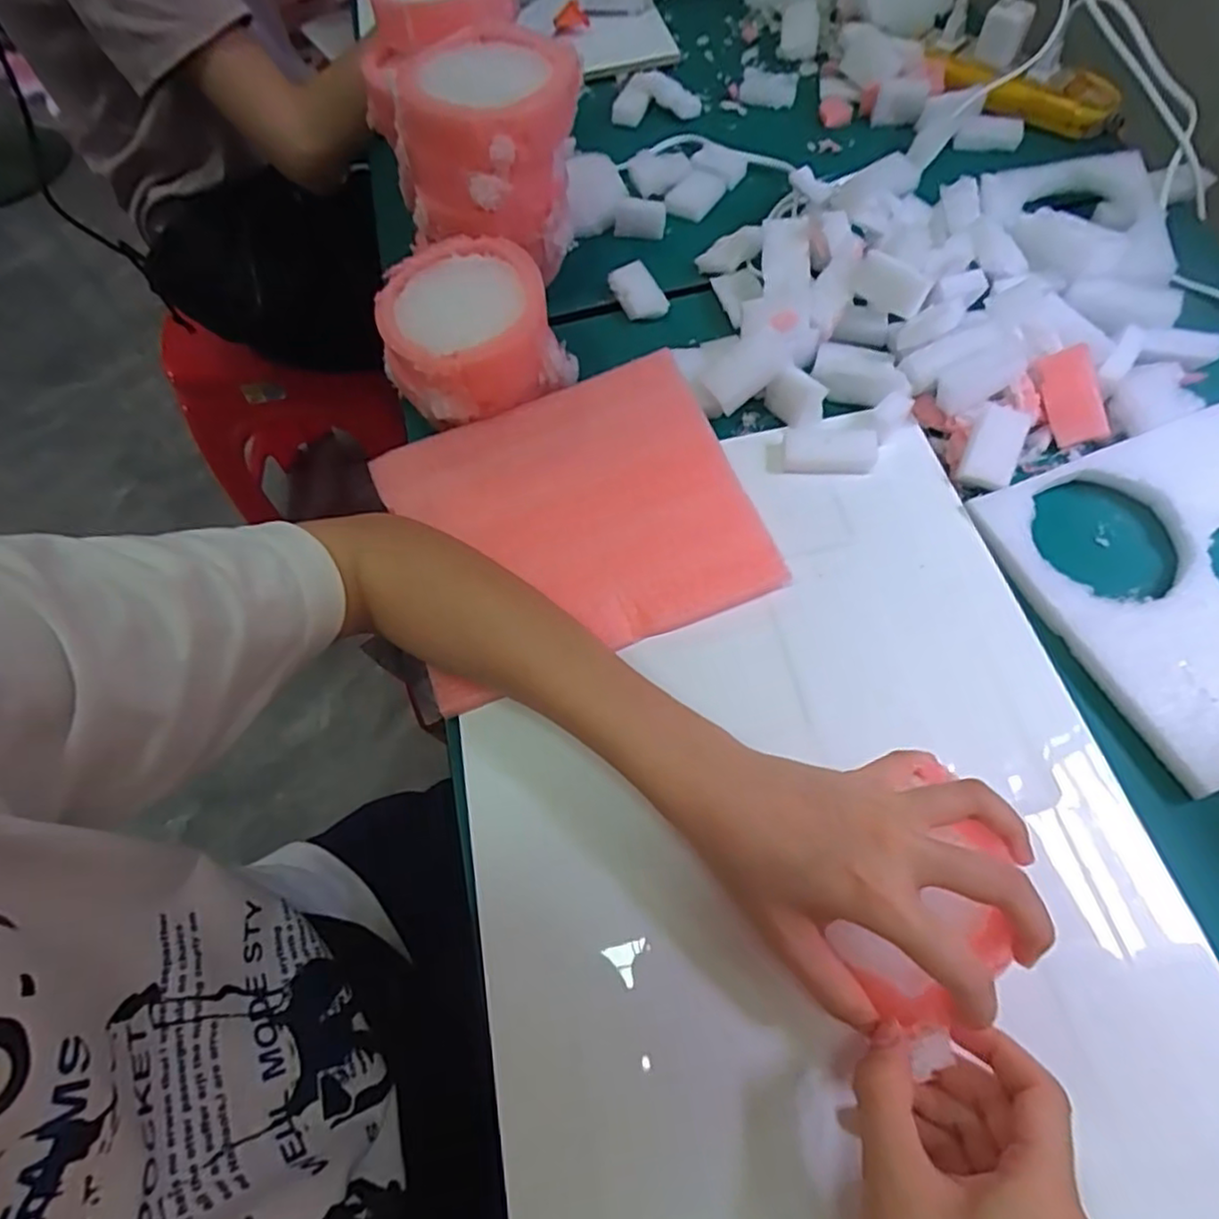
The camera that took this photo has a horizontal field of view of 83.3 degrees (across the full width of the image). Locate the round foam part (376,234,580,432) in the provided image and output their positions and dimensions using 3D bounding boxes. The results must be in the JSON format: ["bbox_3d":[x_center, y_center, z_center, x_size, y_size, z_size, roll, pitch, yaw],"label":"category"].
[{"bbox_3d":[-0.084,-0.169,0.418,0.105,0.062,0.089,-29,64,-11],"label":"round foam part"}]

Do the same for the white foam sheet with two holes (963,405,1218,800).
[{"bbox_3d":[0.314,-0.018,0.355,0.177,0.019,0.173,-21,63,-7],"label":"white foam sheet with two holes"}]

